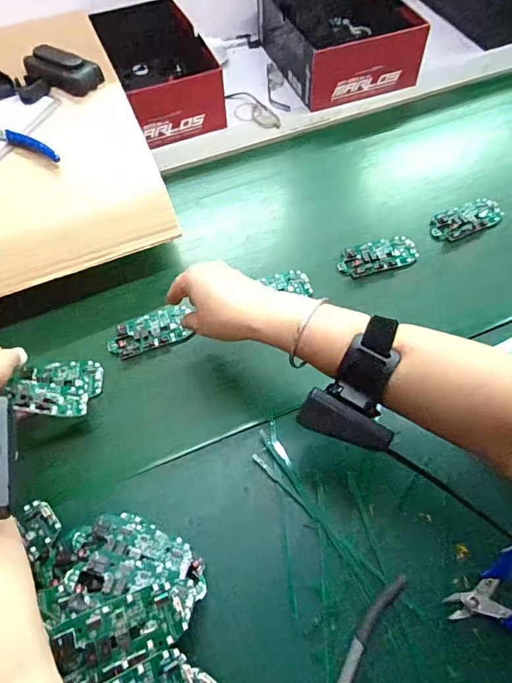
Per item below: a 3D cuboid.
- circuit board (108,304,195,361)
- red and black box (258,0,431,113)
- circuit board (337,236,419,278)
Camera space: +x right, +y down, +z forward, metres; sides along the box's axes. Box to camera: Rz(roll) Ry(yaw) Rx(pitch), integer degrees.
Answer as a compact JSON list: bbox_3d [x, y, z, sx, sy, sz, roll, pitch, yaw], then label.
[{"bbox_3d":[-0.121,-0.013,0.516,0.094,0.009,0.051,-18,61,-7],"label":"circuit board"},{"bbox_3d":[0.130,-0.501,0.737,0.191,0.083,0.245,-18,61,-7],"label":"red and black box"},{"bbox_3d":[0.152,-0.108,0.572,0.100,0.018,0.050,-17,61,-6],"label":"circuit board"}]

